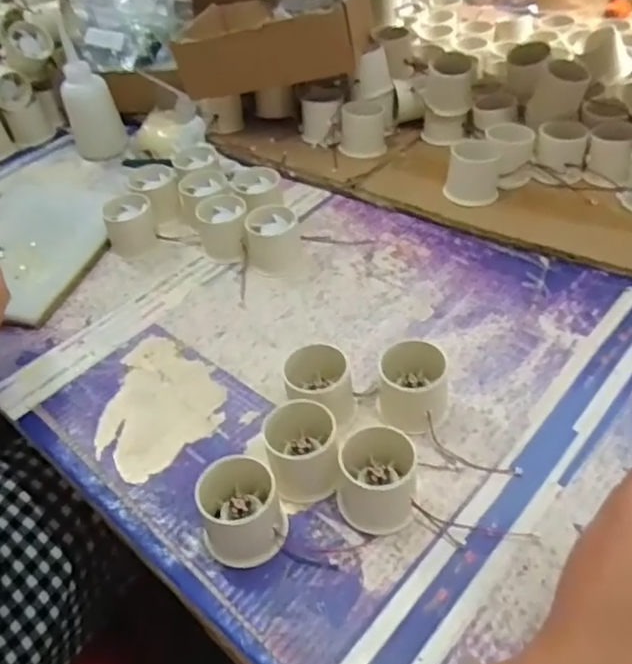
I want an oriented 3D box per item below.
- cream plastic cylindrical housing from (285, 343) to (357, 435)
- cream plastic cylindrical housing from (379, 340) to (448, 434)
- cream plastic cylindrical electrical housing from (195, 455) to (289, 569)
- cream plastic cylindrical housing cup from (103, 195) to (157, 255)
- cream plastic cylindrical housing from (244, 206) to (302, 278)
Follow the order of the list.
[{"bbox_3d":[0.003,0.047,0.490,0.049,0.056,0.047,-4,45,4],"label":"cream plastic cylindrical housing"},{"bbox_3d":[0.073,0.043,0.482,0.051,0.056,0.050,1,45,8],"label":"cream plastic cylindrical housing"},{"bbox_3d":[-0.051,0.117,0.426,0.054,0.054,0.058,-17,46,-10],"label":"cream plastic cylindrical electrical housing"},{"bbox_3d":[-0.195,-0.114,0.680,0.051,0.042,0.056,-6,45,1],"label":"cream plastic cylindrical housing cup"},{"bbox_3d":[-0.042,-0.092,0.643,0.052,0.048,0.055,-4,45,4],"label":"cream plastic cylindrical housing"}]

